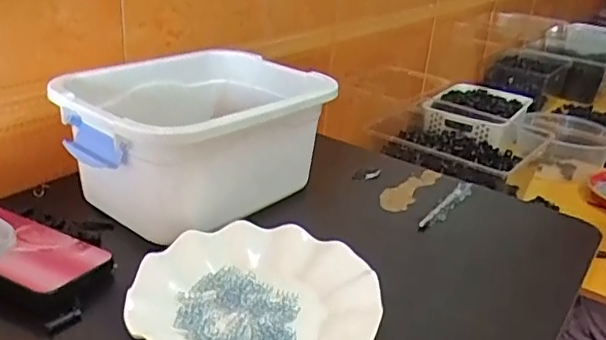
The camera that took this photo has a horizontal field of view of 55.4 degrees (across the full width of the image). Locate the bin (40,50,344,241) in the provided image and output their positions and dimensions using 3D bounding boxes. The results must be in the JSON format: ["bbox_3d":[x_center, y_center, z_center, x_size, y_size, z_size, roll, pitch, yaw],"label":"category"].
[{"bbox_3d":[-0.103,-0.035,0.594,0.181,0.115,0.252,25,31,35],"label":"bin"}]

